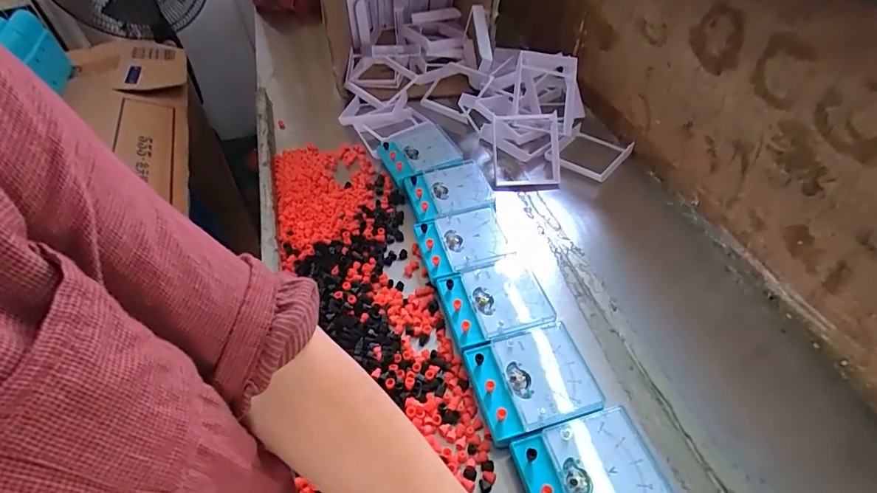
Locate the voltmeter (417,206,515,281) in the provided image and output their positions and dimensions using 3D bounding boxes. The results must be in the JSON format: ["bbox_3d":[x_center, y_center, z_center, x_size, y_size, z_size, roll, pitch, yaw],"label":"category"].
[{"bbox_3d":[0.033,0.002,0.596,0.108,0.041,0.105,-14,48,-8],"label":"voltmeter"}]

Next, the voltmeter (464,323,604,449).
[{"bbox_3d":[0.095,0.142,0.460,0.113,0.035,0.103,-14,48,-8],"label":"voltmeter"}]

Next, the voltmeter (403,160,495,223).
[{"bbox_3d":[0.016,-0.076,0.673,0.121,0.044,0.112,-9,48,-4],"label":"voltmeter"}]

